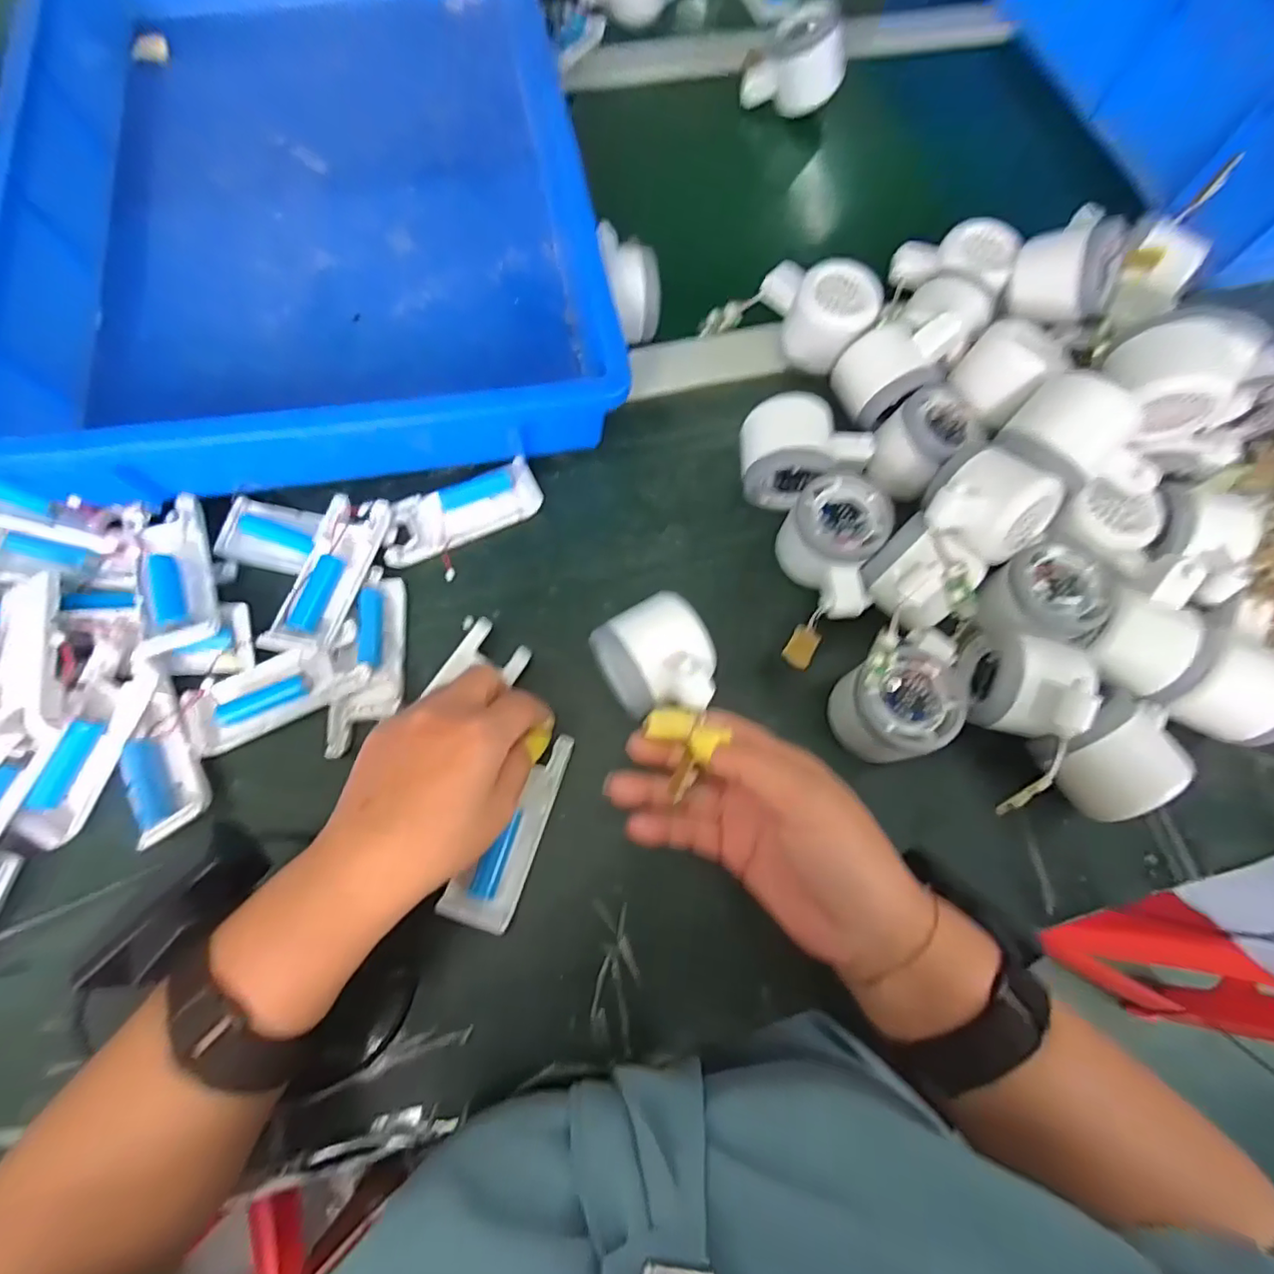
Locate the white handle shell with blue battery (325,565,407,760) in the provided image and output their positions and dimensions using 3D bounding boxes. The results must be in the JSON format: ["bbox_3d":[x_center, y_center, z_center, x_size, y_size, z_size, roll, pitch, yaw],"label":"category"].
[{"bbox_3d":[-0.163,0.013,0.347,0.038,0.020,0.110,-2,72,-4],"label":"white handle shell with blue battery"}]

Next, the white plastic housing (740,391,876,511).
[{"bbox_3d":[0.114,-0.123,0.389,0.087,0.040,0.065,7,72,-1],"label":"white plastic housing"}]

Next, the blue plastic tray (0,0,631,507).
[{"bbox_3d":[-0.247,-0.368,0.421,0.366,0.087,0.567,-14,76,-6],"label":"blue plastic tray"}]

